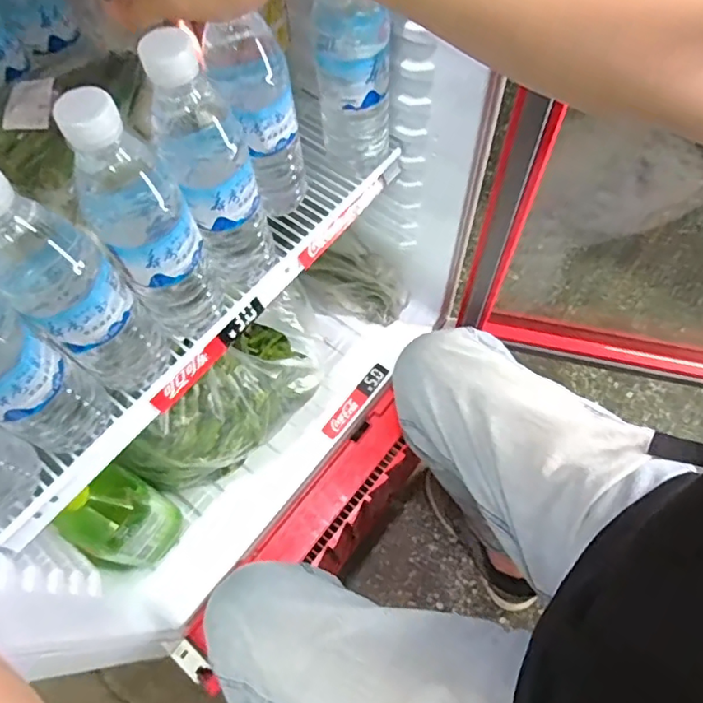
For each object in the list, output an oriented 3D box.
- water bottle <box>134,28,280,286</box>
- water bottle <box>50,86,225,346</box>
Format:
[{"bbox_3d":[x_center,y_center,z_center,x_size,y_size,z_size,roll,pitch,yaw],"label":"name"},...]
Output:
[{"bbox_3d":[-0.101,-0.128,0.406,0.058,0.207,0.055,-17,65,-6],"label":"water bottle"},{"bbox_3d":[-0.140,-0.082,0.388,0.058,0.217,0.056,-21,65,-7],"label":"water bottle"}]

